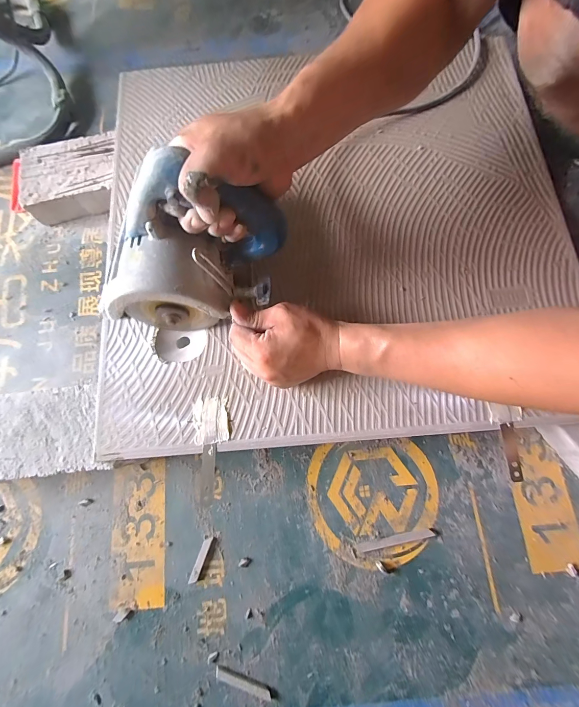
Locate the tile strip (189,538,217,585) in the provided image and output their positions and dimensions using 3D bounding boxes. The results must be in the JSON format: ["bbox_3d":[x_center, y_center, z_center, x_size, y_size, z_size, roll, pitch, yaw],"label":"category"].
[{"bbox_3d":[-0.104,0.246,0.371,0.013,0.004,0.053,20,78,6],"label":"tile strip"}]

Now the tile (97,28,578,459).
[{"bbox_3d":[0.052,-0.183,0.413,0.581,0.013,0.572,-5,76,-1],"label":"tile"}]

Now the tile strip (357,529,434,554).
[{"bbox_3d":[0.125,0.223,0.370,0.093,0.004,0.010,-12,77,-2],"label":"tile strip"}]

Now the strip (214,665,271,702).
[{"bbox_3d":[-0.051,0.359,0.338,0.063,0.004,0.013,19,77,5],"label":"strip"}]

